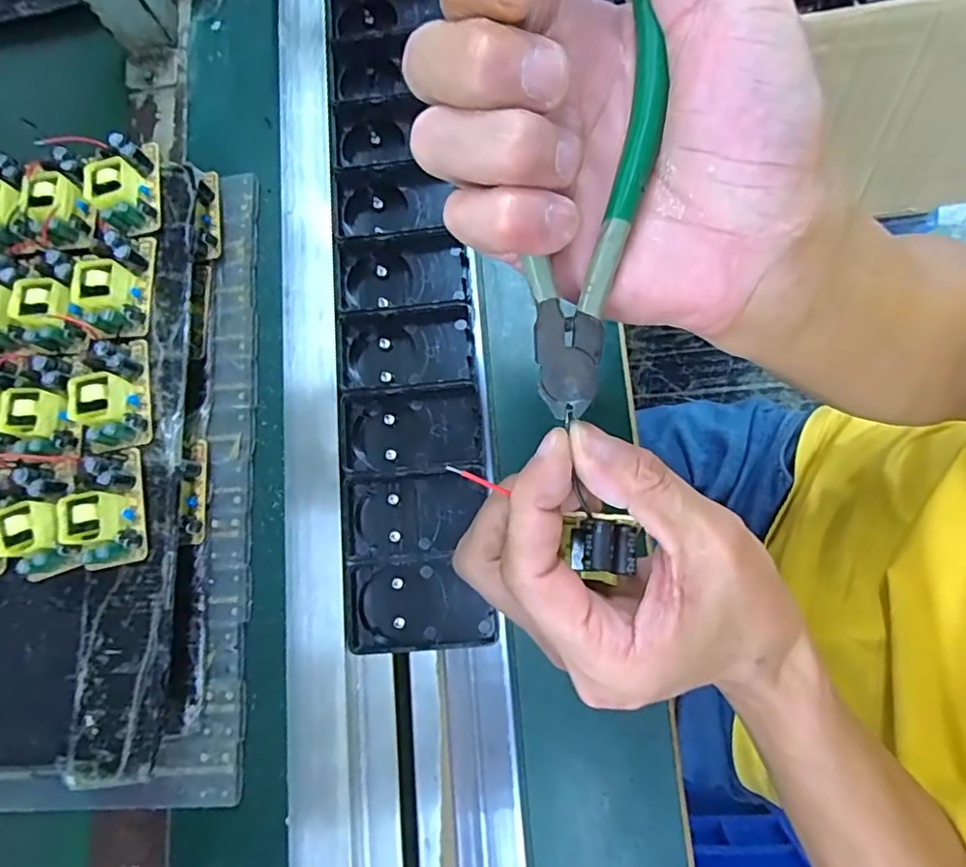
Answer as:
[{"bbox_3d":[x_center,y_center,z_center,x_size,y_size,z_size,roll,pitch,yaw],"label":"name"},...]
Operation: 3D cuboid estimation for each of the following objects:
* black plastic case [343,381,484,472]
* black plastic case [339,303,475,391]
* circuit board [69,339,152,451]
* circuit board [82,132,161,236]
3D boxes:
[{"bbox_3d":[-0.037,-0.002,0.302,0.069,0.019,0.042,-5,79,6],"label":"black plastic case"},{"bbox_3d":[-0.040,-0.045,0.311,0.068,0.018,0.046,-5,79,6],"label":"black plastic case"},{"bbox_3d":[-0.212,-0.023,0.332,0.033,0.020,0.062,-12,78,4],"label":"circuit board"},{"bbox_3d":[-0.222,-0.154,0.357,0.037,0.020,0.059,-8,79,5],"label":"circuit board"}]

